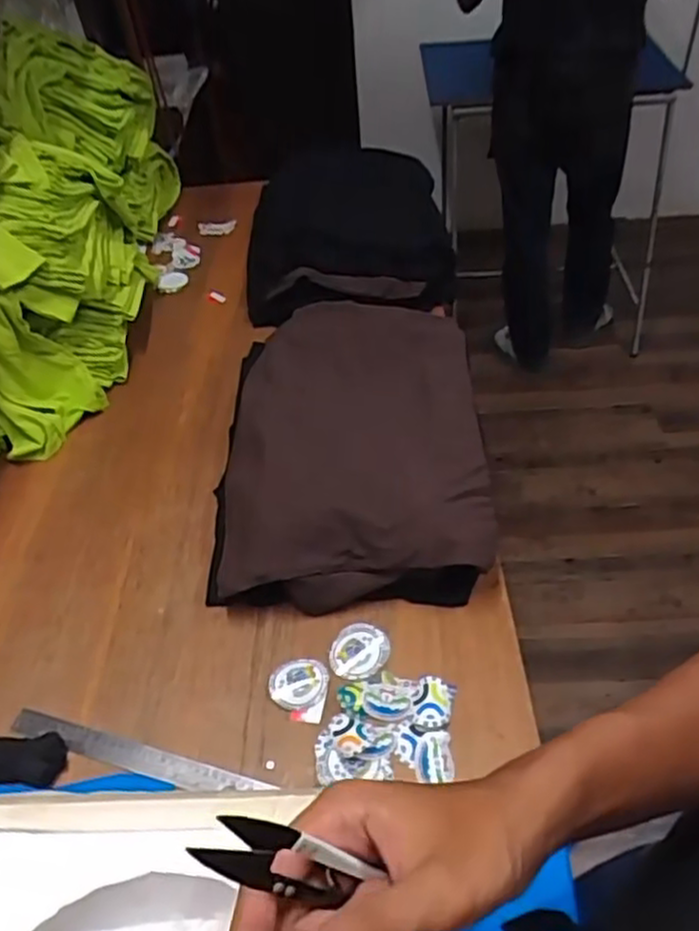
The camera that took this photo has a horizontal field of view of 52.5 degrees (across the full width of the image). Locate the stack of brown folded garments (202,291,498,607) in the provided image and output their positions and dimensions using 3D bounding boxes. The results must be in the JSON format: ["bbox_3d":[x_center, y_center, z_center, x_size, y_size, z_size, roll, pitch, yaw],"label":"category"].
[{"bbox_3d":[0.002,-0.043,0.980,0.348,0.098,0.510,-2,46,2],"label":"stack of brown folded garments"}]

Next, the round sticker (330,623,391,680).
[{"bbox_3d":[0.011,0.208,0.796,0.064,0.009,0.066,8,47,12],"label":"round sticker"}]

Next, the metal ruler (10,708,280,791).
[{"bbox_3d":[-0.226,0.300,0.734,0.287,0.007,0.028,10,47,14],"label":"metal ruler"}]

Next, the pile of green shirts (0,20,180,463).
[{"bbox_3d":[-0.547,-0.402,1.167,0.343,0.378,0.786,-1,46,3],"label":"pile of green shirts"}]

